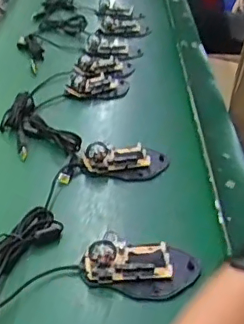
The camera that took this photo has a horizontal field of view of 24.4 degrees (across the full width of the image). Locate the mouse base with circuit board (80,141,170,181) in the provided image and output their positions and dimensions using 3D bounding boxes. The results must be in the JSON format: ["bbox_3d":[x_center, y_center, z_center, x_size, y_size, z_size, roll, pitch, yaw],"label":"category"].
[{"bbox_3d":[0.003,-0.006,0.694,0.103,0.027,0.058,-2,29,-9],"label":"mouse base with circuit board"}]

